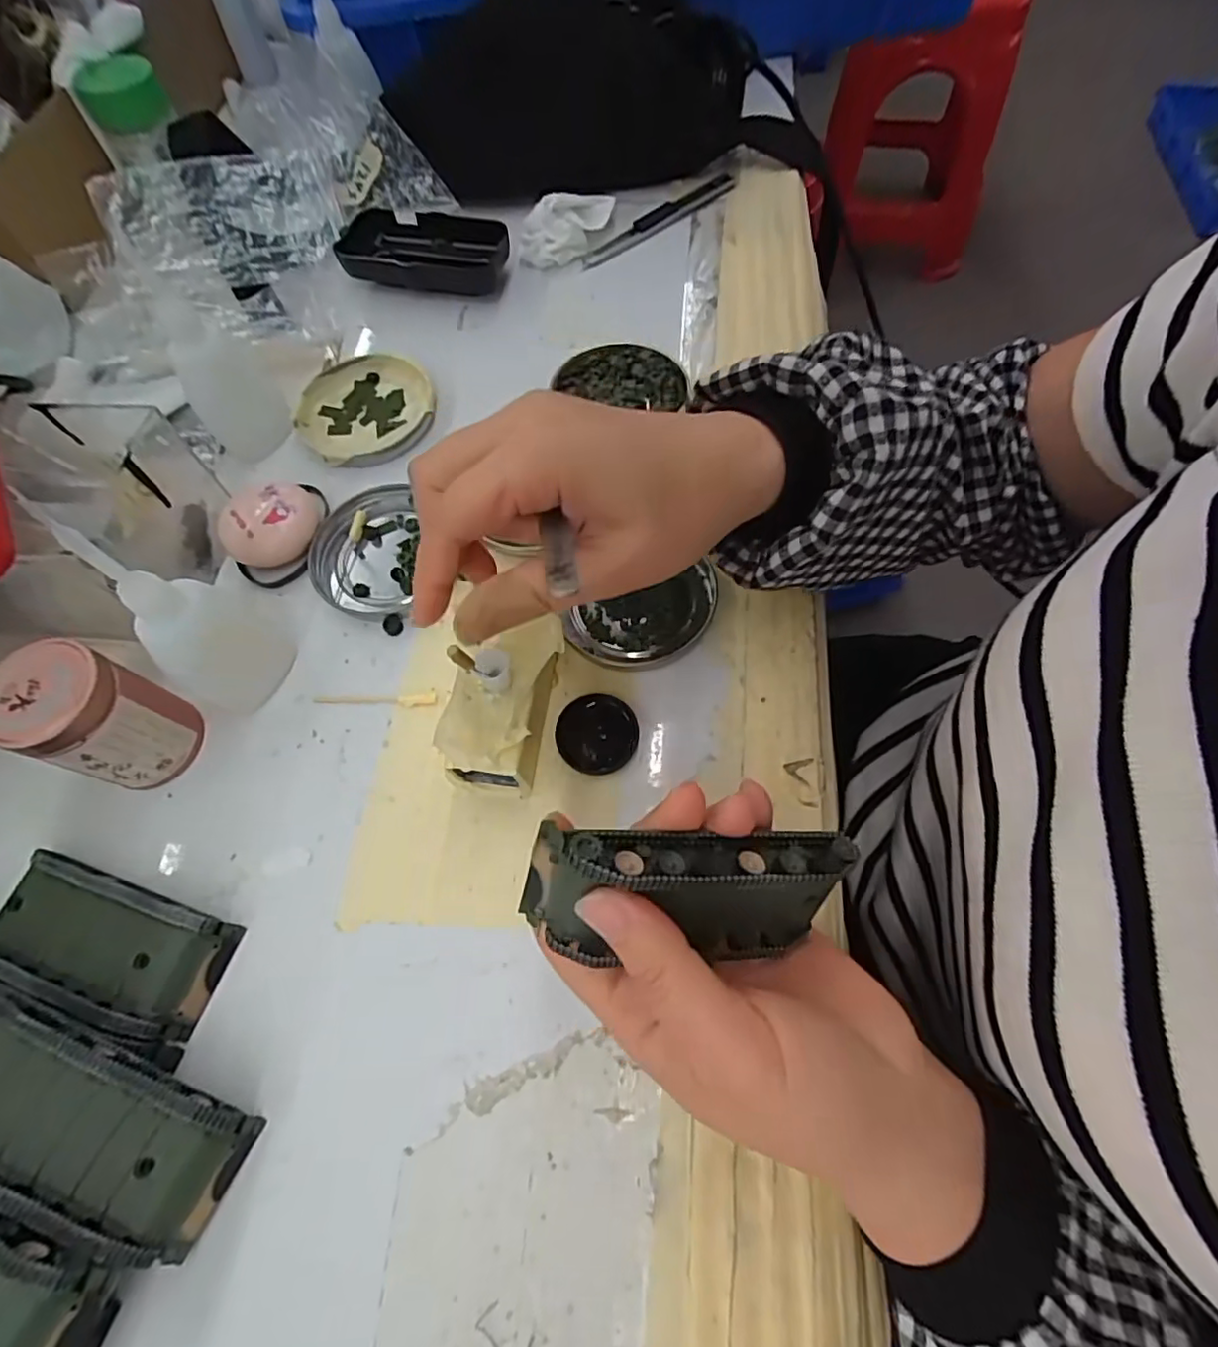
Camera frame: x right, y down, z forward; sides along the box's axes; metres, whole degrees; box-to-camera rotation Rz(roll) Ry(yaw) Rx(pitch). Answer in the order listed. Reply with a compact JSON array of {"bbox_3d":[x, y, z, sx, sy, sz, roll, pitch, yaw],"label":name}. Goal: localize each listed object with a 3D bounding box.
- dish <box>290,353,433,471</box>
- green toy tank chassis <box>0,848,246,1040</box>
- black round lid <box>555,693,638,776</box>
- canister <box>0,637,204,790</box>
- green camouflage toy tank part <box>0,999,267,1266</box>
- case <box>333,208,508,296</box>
[{"bbox_3d":[-0.142,-0.155,0.368,0.076,0.011,0.078,-1,66,1],"label":"dish"},{"bbox_3d":[-0.200,0.105,0.246,0.094,0.019,0.043,15,67,8],"label":"green toy tank chassis"},{"bbox_3d":[-0.005,0.027,0.277,0.035,0.004,0.035,-2,66,1],"label":"black round lid"},{"bbox_3d":[-0.211,0.019,0.261,0.041,0.063,0.043,-1,66,1],"label":"canister"},{"bbox_3d":[-0.172,0.151,0.205,0.096,0.021,0.044,29,69,-4],"label":"green camouflage toy tank part"},{"bbox_3d":[-0.123,-0.275,0.410,0.112,0.025,0.051,14,67,8],"label":"case"}]

